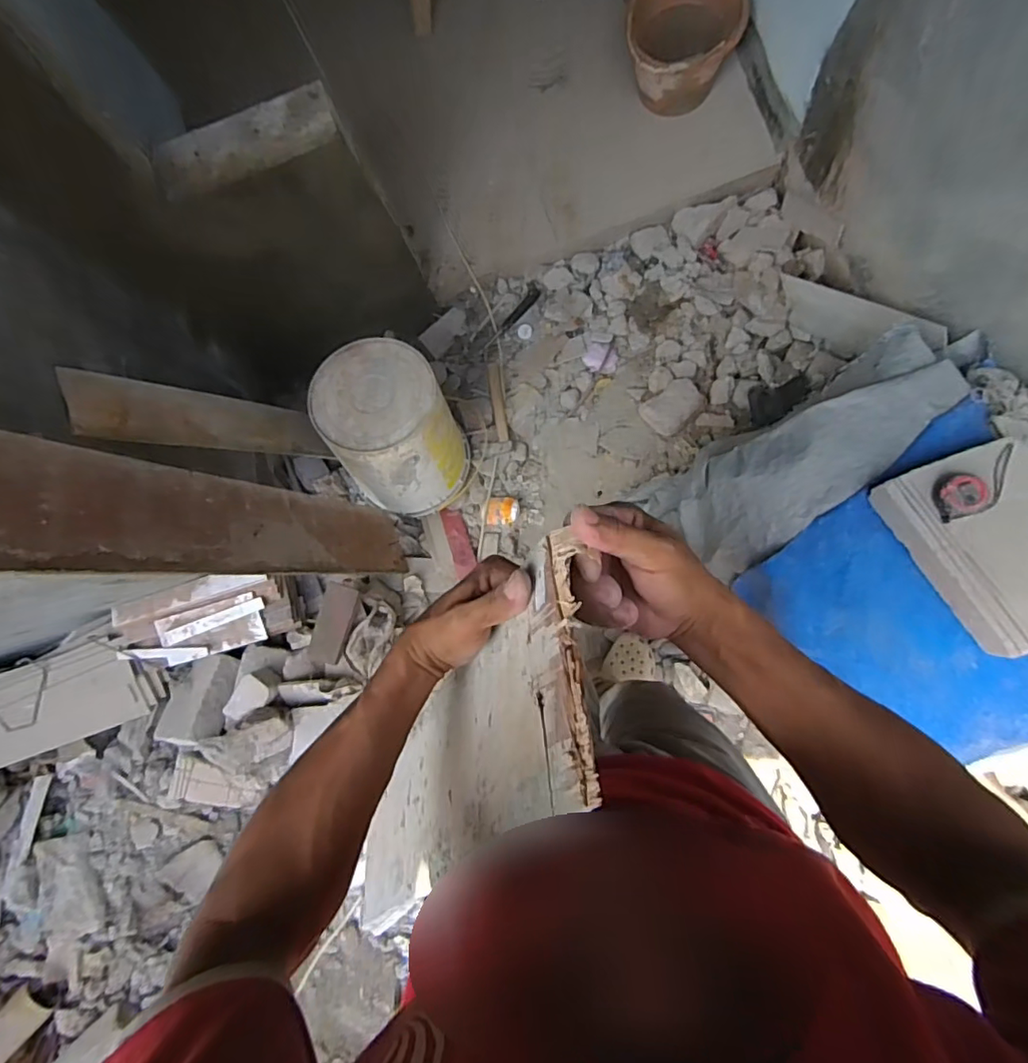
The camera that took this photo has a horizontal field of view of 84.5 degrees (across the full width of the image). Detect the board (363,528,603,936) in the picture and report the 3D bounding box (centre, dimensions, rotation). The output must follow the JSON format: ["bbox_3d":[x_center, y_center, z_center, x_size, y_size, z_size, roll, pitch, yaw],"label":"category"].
[{"bbox_3d":[-0.069,0.233,0.510,0.009,0.560,0.164,12,47,-19],"label":"board"}]

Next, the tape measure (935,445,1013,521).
[{"bbox_3d":[0.676,-0.068,0.816,0.139,0.032,0.066,-25,82,5],"label":"tape measure"}]

